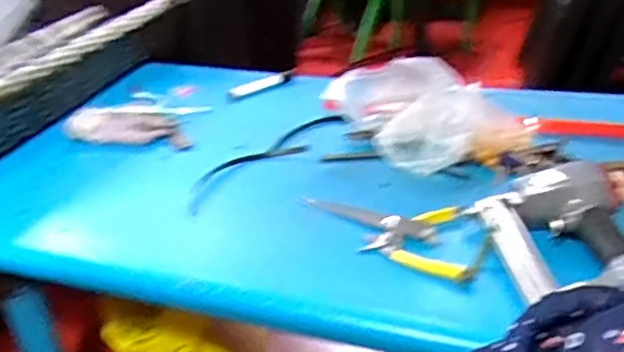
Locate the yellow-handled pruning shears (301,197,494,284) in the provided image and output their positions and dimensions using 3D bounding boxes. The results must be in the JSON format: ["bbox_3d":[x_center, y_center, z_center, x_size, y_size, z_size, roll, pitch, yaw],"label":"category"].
[{"bbox_3d":[0.091,0.060,0.725,0.232,0.026,0.110,14,36,25],"label":"yellow-handled pruning shears"}]

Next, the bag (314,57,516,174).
[{"bbox_3d":[0.151,-0.088,0.873,0.246,0.114,0.152,4,33,10],"label":"bag"}]

